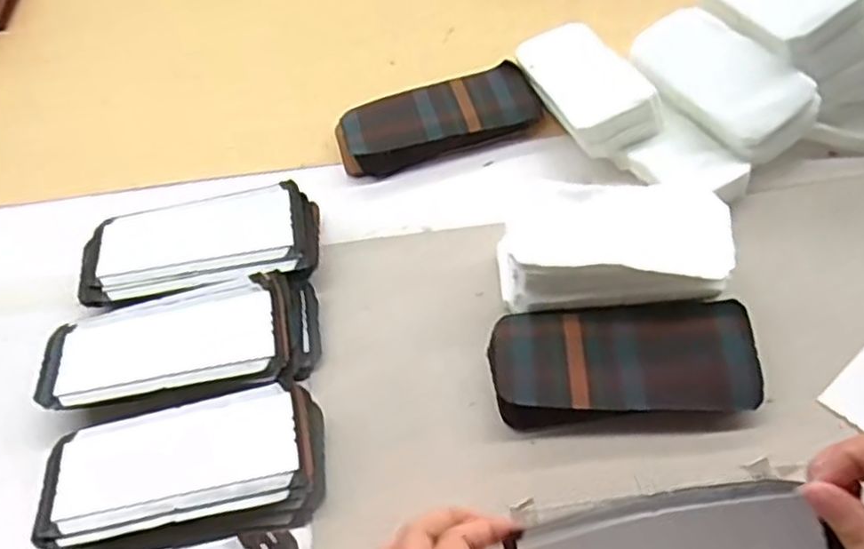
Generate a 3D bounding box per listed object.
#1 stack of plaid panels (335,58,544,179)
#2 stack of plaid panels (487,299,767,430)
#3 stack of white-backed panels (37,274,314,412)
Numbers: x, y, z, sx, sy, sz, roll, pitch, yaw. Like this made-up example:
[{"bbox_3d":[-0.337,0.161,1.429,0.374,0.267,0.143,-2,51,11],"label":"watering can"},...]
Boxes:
[{"bbox_3d":[0.004,-0.138,0.623,0.177,0.031,0.074,-17,56,-6],"label":"stack of plaid panels"},{"bbox_3d":[0.127,0.057,0.464,0.169,0.026,0.079,-5,54,2],"label":"stack of plaid panels"},{"bbox_3d":[-0.177,0.050,0.501,0.186,0.029,0.082,-9,54,-2],"label":"stack of white-backed panels"}]

